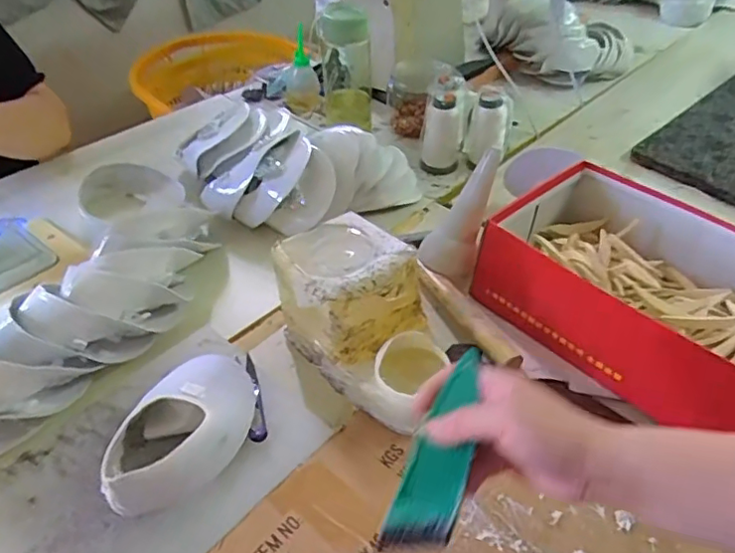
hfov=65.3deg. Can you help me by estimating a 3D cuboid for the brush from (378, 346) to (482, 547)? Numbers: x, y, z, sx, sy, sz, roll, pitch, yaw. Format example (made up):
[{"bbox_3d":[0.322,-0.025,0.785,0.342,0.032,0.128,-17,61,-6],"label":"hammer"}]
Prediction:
[{"bbox_3d":[0.052,0.110,0.380,0.041,0.007,0.138,16,62,17],"label":"brush"}]

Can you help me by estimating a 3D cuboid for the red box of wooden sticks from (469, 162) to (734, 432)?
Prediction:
[{"bbox_3d":[0.299,0.018,0.605,0.213,0.125,0.310,-34,53,-29],"label":"red box of wooden sticks"}]

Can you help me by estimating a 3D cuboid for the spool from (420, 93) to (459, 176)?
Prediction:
[{"bbox_3d":[0.114,-0.217,0.874,0.058,0.109,0.051,7,44,8],"label":"spool"}]

